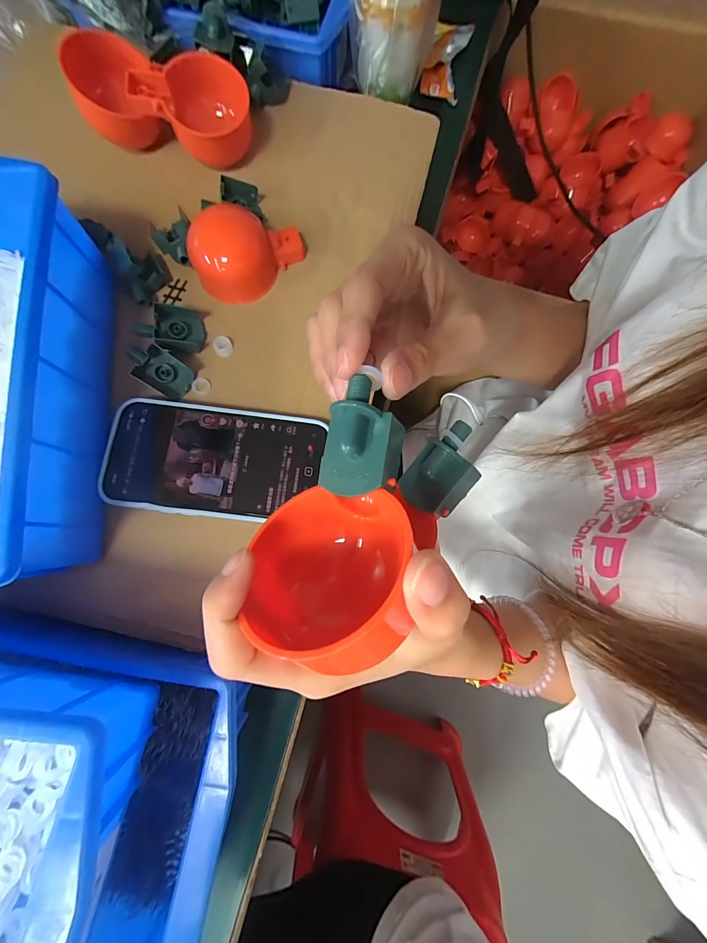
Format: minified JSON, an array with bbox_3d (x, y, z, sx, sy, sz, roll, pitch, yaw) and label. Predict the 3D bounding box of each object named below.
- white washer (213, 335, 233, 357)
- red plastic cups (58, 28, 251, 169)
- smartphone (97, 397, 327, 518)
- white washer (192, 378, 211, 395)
[{"bbox_3d":[-0.099,-0.095,0.257,0.014,0.005,0.014,0,78,1],"label":"white washer"},{"bbox_3d":[-0.145,-0.285,0.267,0.126,0.056,0.066,4,78,2],"label":"red plastic cups"},{"bbox_3d":[-0.094,-0.008,0.232,0.141,0.012,0.074,6,78,2],"label":"smartphone"},{"bbox_3d":[-0.113,-0.063,0.250,0.013,0.004,0.013,0,78,1],"label":"white washer"}]

